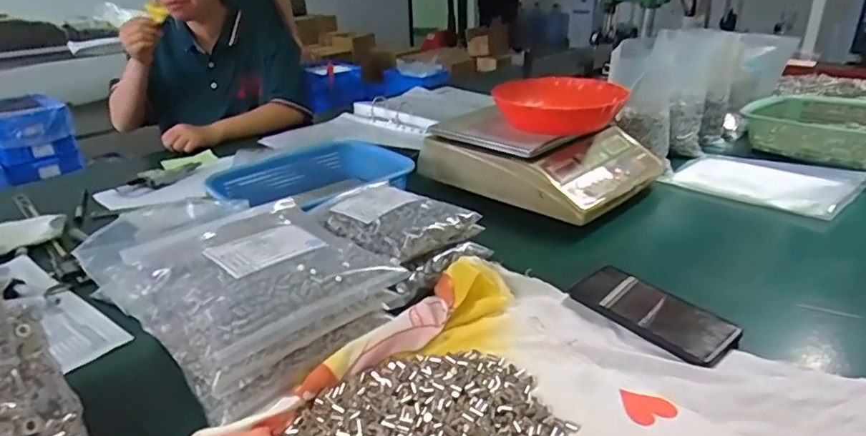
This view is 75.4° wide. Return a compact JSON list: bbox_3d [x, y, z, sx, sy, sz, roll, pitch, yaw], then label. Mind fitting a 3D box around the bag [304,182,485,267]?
[{"bbox_3d":[-0.053,-0.001,0.659,0.170,0.039,0.138,22,35,36],"label":"bag"}]

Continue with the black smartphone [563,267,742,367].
[{"bbox_3d":[0.231,0.097,0.589,0.077,0.014,0.160,-19,30,-31],"label":"black smartphone"}]

